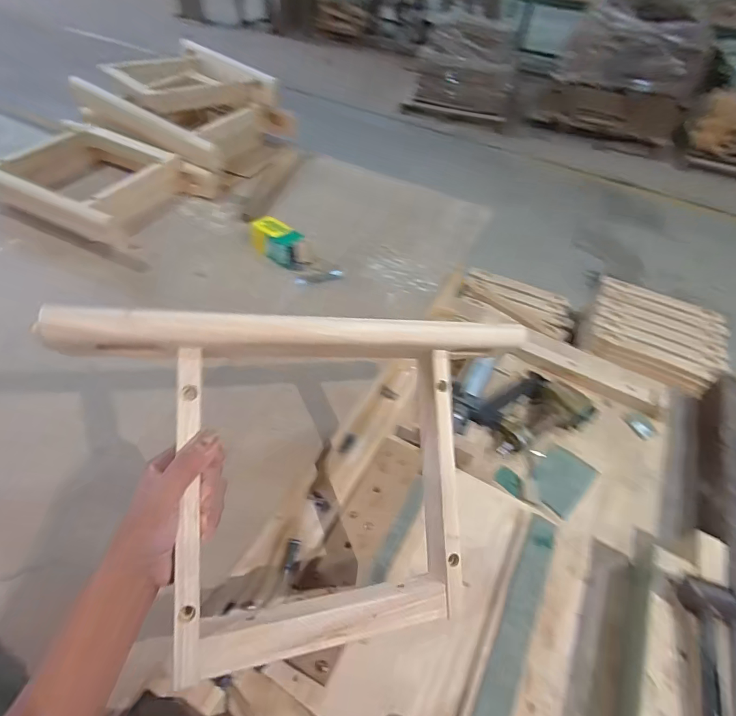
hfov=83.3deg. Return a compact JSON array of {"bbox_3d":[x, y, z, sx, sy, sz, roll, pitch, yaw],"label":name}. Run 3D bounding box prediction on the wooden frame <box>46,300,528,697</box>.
[{"bbox_3d":[-0.044,0.121,0.421,0.453,0.038,0.322,1,87,-21],"label":"wooden frame"}]

